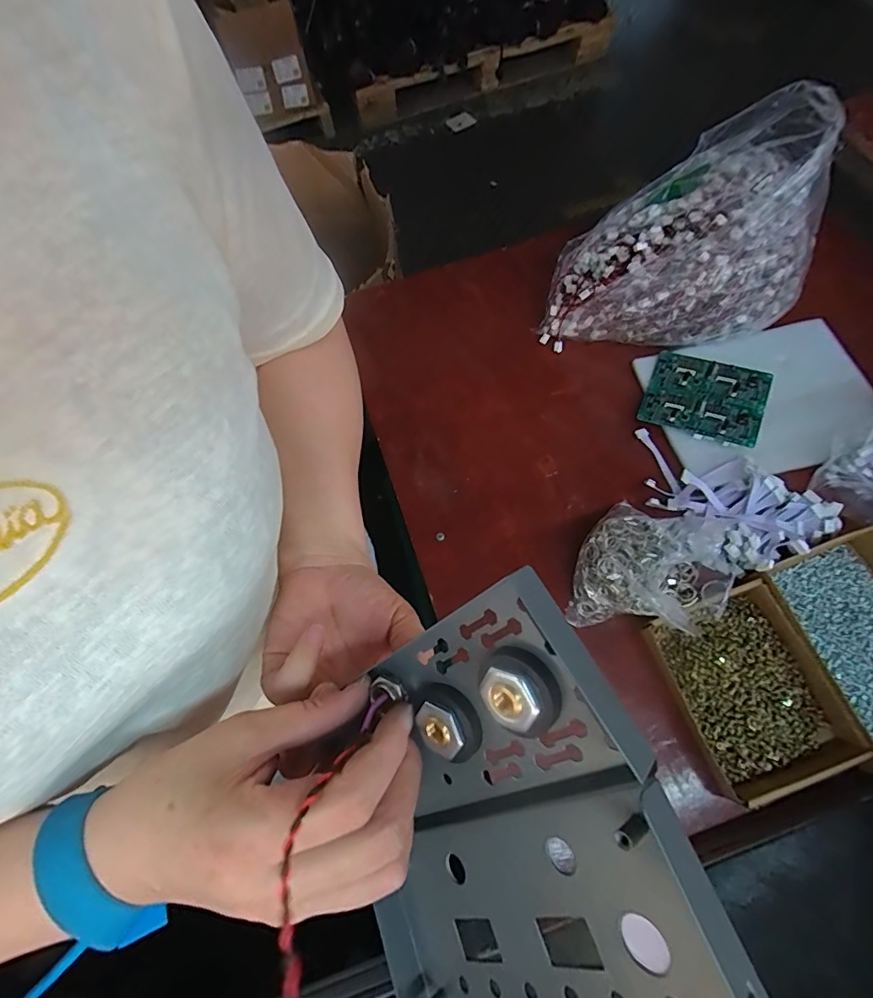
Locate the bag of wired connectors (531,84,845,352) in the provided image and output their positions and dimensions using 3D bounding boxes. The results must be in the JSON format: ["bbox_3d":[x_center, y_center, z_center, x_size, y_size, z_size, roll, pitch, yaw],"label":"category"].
[{"bbox_3d":[0.308,-0.324,0.597,0.316,0.237,0.164,0,67,4],"label":"bag of wired connectors"}]

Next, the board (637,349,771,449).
[{"bbox_3d":[0.343,-0.131,0.610,0.139,0.011,0.113,21,74,19],"label":"board"}]

